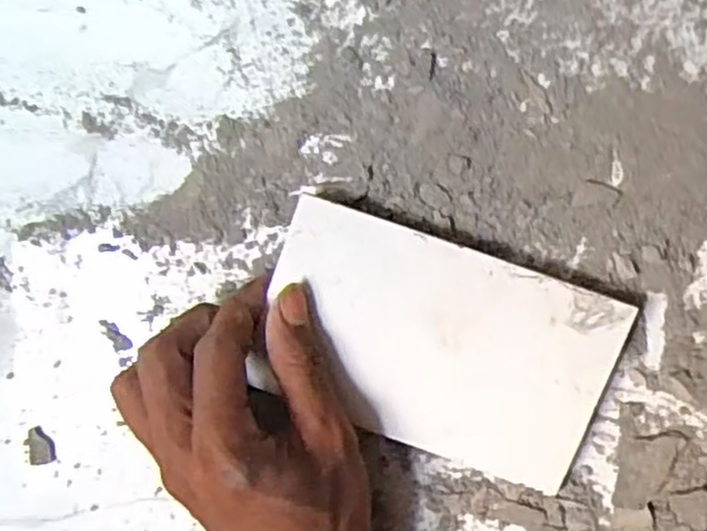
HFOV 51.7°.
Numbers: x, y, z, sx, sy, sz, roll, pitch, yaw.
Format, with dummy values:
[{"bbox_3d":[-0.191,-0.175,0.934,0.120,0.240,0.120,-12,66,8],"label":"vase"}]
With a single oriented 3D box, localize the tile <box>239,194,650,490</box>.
[{"bbox_3d":[0.033,0.035,0.309,0.143,0.012,0.087,20,99,4],"label":"tile"}]

